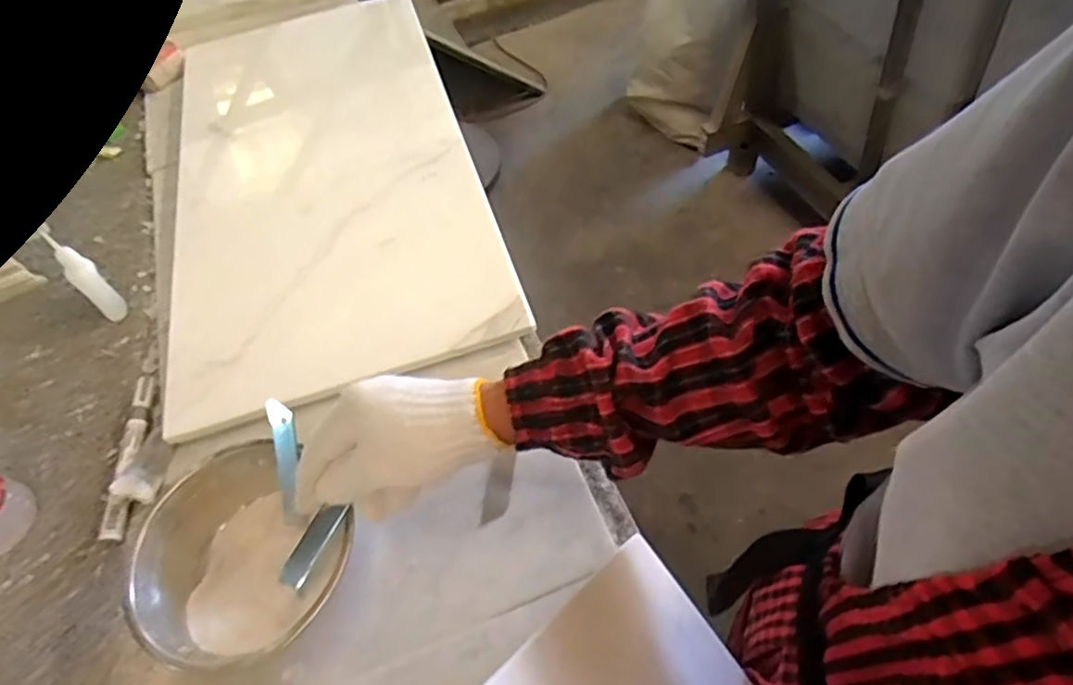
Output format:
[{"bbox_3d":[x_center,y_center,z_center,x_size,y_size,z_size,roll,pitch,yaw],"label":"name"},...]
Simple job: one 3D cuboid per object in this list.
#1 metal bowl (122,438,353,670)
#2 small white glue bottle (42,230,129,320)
[{"bbox_3d":[-0.196,0.151,0.443,0.128,0.073,0.136,-3,53,3],"label":"metal bowl"},{"bbox_3d":[-0.416,-0.058,0.599,0.033,0.091,0.023,37,68,26],"label":"small white glue bottle"}]

